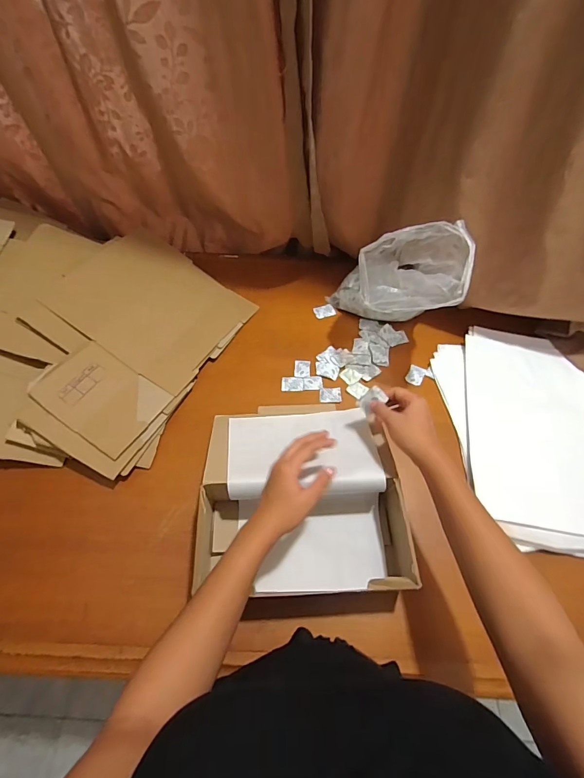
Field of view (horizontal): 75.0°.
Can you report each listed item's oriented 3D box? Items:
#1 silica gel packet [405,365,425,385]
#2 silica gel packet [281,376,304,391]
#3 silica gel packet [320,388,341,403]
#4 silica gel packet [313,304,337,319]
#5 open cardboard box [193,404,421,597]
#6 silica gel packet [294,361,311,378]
[{"bbox_3d":[0.231,-0.027,0.713,0.028,0.007,0.041,23,63,10],"label":"silica gel packet"},{"bbox_3d":[0.002,-0.010,0.698,0.040,0.004,0.029,0,61,-2],"label":"silica gel packet"},{"bbox_3d":[0.069,0.012,0.686,0.038,0.005,0.028,-2,61,-3],"label":"silica gel packet"},{"bbox_3d":[0.068,-0.159,0.784,0.042,0.004,0.031,-13,62,-9],"label":"silica gel packet"},{"bbox_3d":[0.015,0.146,0.555,0.259,0.114,0.266,-3,61,-4],"label":"open cardboard box"},{"bbox_3d":[0.020,-0.038,0.714,0.029,0.004,0.037,4,61,0],"label":"silica gel packet"}]

